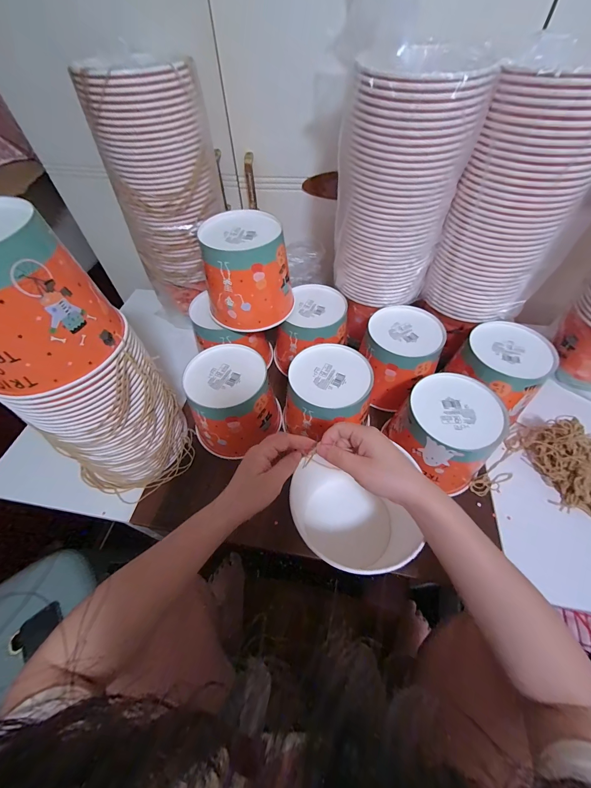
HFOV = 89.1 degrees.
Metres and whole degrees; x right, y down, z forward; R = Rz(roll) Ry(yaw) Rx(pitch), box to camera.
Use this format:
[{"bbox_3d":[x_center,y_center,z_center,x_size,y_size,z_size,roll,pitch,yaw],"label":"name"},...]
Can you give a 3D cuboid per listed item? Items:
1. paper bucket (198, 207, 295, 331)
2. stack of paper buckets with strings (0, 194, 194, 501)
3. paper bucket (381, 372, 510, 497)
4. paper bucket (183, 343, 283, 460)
[{"bbox_3d":[-0.078,-0.206,0.504,0.134,0.130,0.136,-4,54,0],"label":"paper bucket"},{"bbox_3d":[-0.267,-0.011,0.381,0.144,0.375,0.166,22,58,17],"label":"stack of paper buckets with strings"},{"bbox_3d":[0.228,0.061,0.458,0.137,0.119,0.136,-1,54,2],"label":"paper bucket"},{"bbox_3d":[-0.106,0.015,0.506,0.142,0.121,0.147,-1,54,2],"label":"paper bucket"}]

